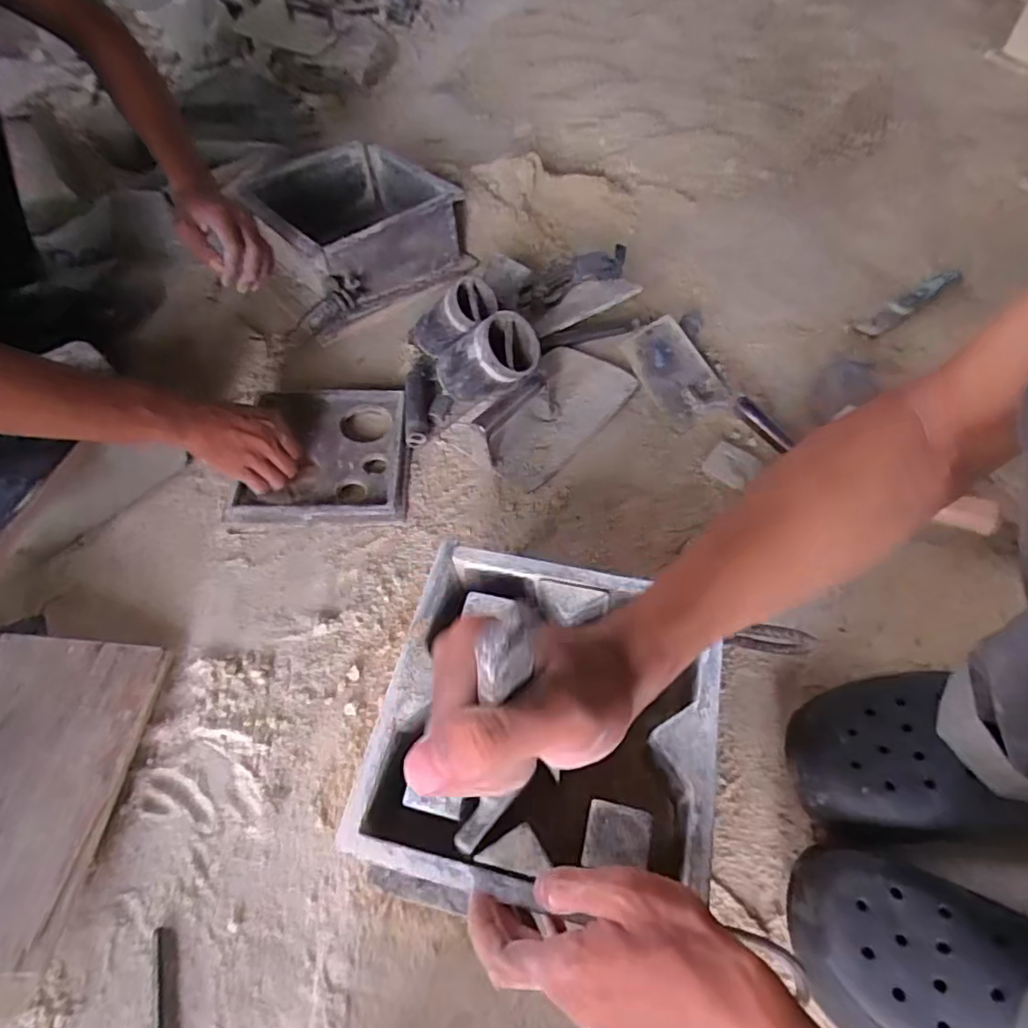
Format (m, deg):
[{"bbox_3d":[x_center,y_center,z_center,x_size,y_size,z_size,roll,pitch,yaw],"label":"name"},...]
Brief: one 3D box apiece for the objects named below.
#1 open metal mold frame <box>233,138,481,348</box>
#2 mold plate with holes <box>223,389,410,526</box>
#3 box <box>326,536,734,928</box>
[{"bbox_3d":[-0.227,-0.409,0.854,0.265,0.123,0.253,-31,60,-15],"label":"open metal mold frame"},{"bbox_3d":[-0.217,-0.072,0.688,0.182,0.042,0.186,-4,57,2],"label":"mold plate with holes"},{"bbox_3d":[0.025,0.153,0.433,0.224,0.069,0.228,9,58,10],"label":"box"}]

